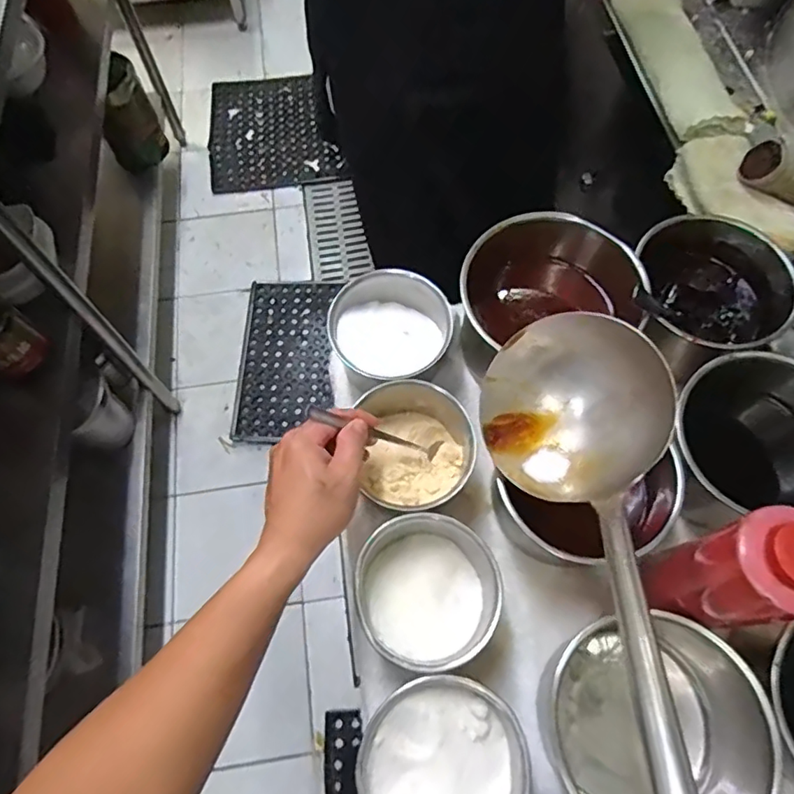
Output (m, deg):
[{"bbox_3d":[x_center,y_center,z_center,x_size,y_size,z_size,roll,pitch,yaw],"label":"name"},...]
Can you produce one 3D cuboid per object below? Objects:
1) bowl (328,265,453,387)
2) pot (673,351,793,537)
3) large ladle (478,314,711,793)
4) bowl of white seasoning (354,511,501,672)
[{"bbox_3d":[-0.007,-0.072,0.580,0.121,0.093,0.100,-6,67,-2],"label":"bowl"},{"bbox_3d":[0.320,0.042,0.501,0.145,0.105,0.139,0,66,1],"label":"pot"},{"bbox_3d":[0.113,0.144,0.262,0.109,0.112,0.489,3,43,2],"label":"large ladle"},{"bbox_3d":[0.028,0.165,0.485,0.119,0.066,0.130,0,66,1],"label":"bowl of white seasoning"}]

